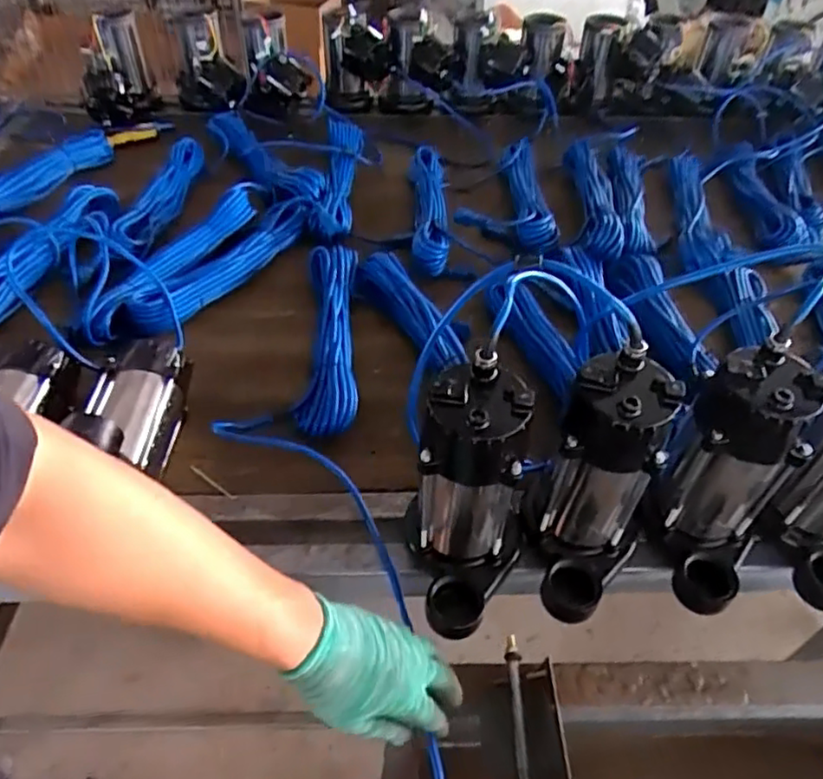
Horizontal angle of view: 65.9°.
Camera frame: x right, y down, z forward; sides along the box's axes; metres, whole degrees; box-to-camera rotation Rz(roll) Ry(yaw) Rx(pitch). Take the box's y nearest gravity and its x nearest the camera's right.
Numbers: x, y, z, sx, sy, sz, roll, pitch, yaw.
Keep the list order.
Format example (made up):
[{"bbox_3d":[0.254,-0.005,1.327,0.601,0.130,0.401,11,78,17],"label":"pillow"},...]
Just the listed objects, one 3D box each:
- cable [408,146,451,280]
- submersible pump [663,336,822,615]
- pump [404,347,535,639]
[{"bbox_3d":[0.025,-0.332,1.101,0.074,0.074,0.377,1,47,-1],"label":"cable"},{"bbox_3d":[0.299,0.088,0.600,0.107,0.224,0.125,30,52,24],"label":"submersible pump"},{"bbox_3d":[0.050,0.110,0.580,0.108,0.238,0.140,10,47,7],"label":"pump"}]

